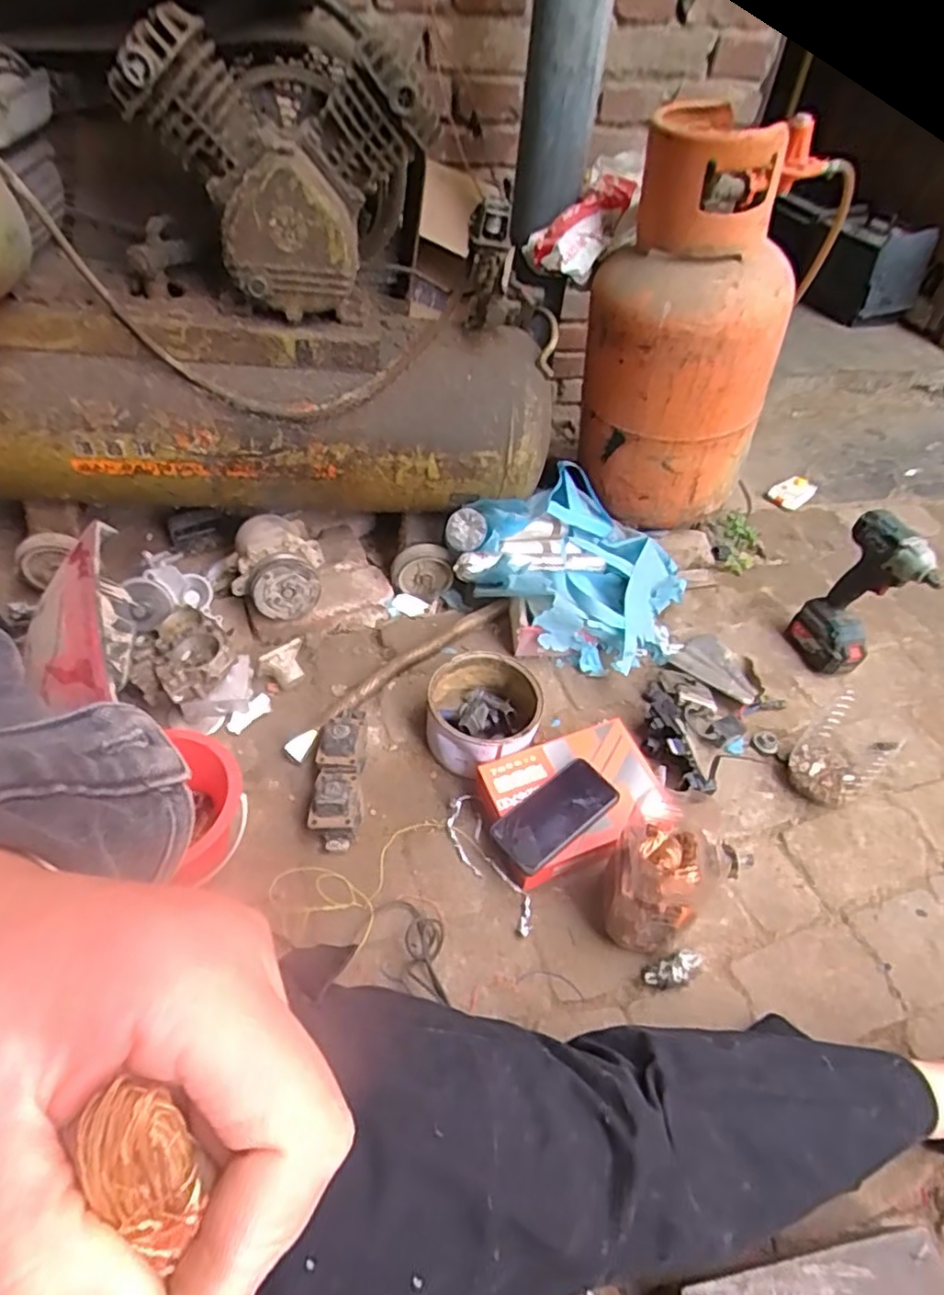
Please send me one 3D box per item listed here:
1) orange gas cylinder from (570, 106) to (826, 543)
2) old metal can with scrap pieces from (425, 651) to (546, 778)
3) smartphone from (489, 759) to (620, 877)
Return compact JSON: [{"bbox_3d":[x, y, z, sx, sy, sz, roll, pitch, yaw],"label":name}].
[{"bbox_3d":[0.351,-0.517,1.096,0.305,0.555,0.292,12,48,6],"label":"orange gas cylinder"},{"bbox_3d":[0.015,0.093,0.894,0.146,0.092,0.150,2,46,-3],"label":"old metal can with scrap pieces"},{"bbox_3d":[0.101,0.197,0.784,0.160,0.014,0.078,-31,57,-28],"label":"smartphone"}]

